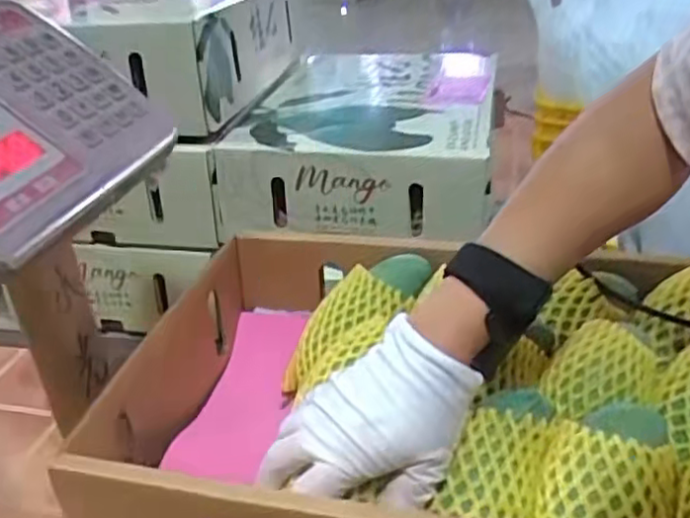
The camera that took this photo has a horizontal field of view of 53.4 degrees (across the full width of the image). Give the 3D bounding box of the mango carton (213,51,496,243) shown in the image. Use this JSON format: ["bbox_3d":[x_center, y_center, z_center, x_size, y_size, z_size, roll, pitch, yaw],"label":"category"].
[{"bbox_3d":[0.033,-0.176,0.913,0.302,0.096,0.447,3,31,10],"label":"mango carton"}]

